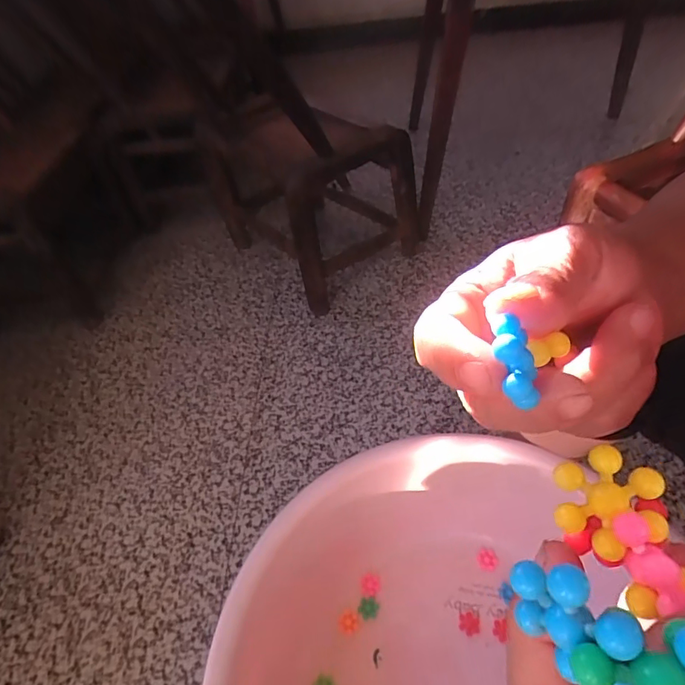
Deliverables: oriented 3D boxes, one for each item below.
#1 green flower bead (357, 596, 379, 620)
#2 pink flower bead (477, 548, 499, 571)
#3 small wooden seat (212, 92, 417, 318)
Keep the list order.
[{"bbox_3d":[0.032,0.331,0.590,0.026,0.005,0.023,-8,47,-1],"label":"green flower bead"},{"bbox_3d":[0.189,0.284,0.617,0.024,0.011,0.025,-3,47,4],"label":"pink flower bead"},{"bbox_3d":[-0.071,-0.350,1.047,0.300,0.328,0.410,-33,52,-23],"label":"small wooden seat"}]

